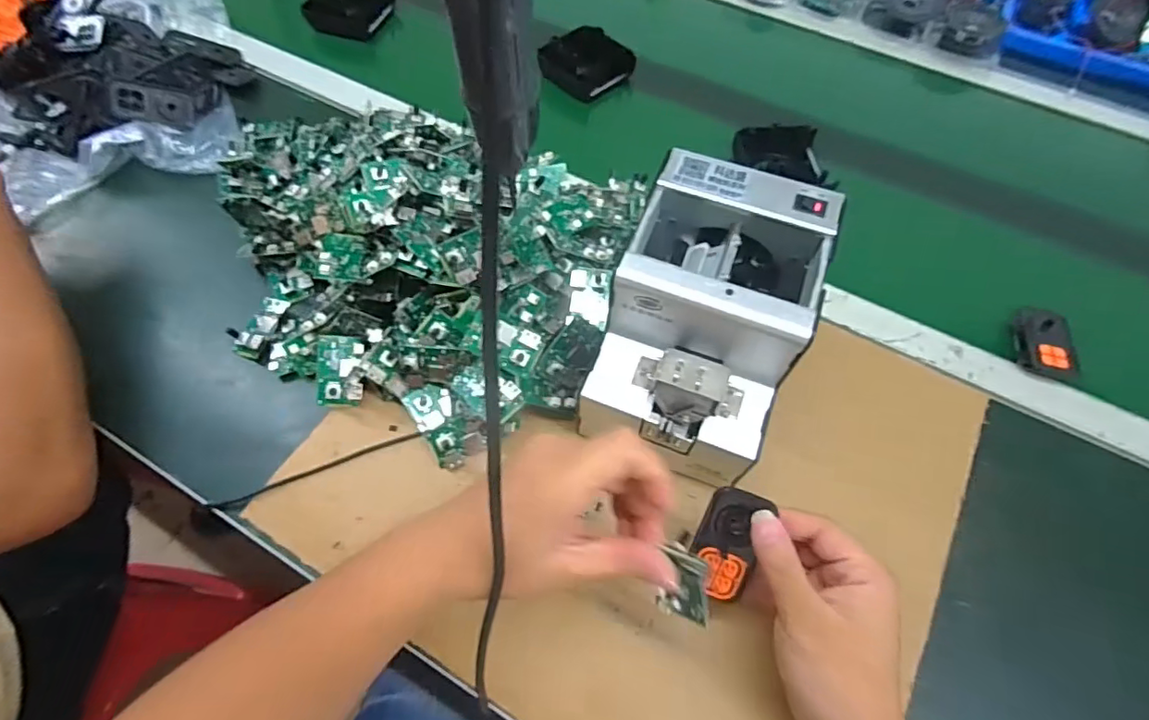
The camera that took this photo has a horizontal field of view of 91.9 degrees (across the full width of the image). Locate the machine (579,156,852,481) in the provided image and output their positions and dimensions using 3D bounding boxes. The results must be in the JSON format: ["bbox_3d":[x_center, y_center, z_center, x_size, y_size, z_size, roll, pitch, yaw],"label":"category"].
[{"bbox_3d":[0.091,-0.024,0.404,0.121,0.144,0.173,20,63,9],"label":"machine"}]

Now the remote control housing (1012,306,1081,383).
[{"bbox_3d":[0.412,-0.016,0.488,0.042,0.021,0.073,11,62,4],"label":"remote control housing"}]

